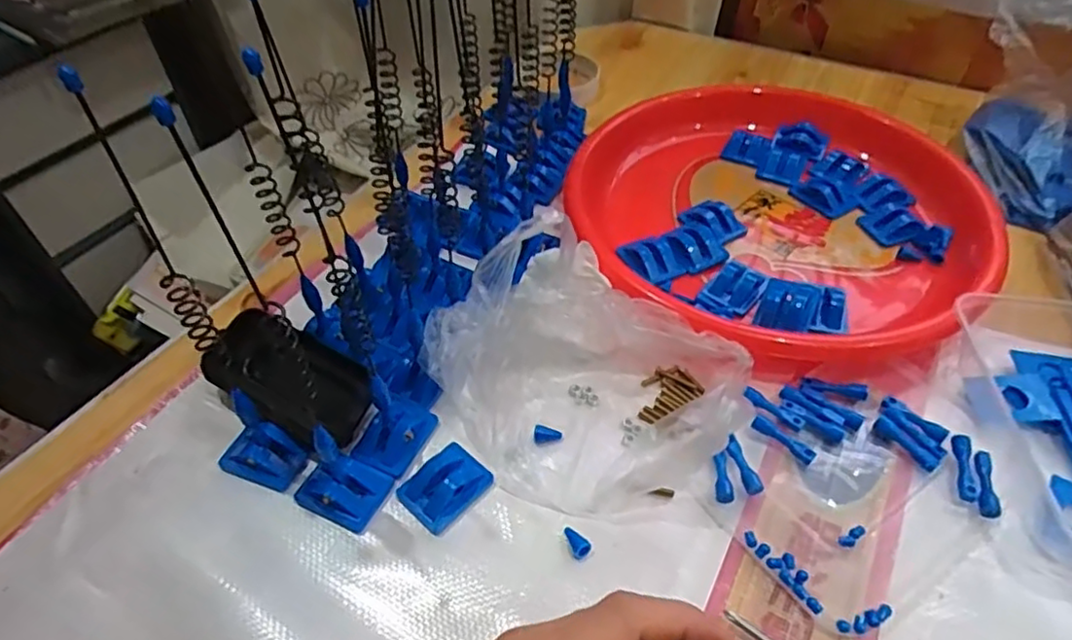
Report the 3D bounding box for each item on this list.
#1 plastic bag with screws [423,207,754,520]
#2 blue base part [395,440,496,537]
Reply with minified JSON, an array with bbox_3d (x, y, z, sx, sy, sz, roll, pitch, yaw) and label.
[{"bbox_3d":[0.030,0.022,0.372,0.154,0.071,0.169,-26,52,-22],"label":"plastic bag with screws"},{"bbox_3d":[-0.049,0.088,0.351,0.033,0.015,0.045,34,56,29],"label":"blue base part"}]

